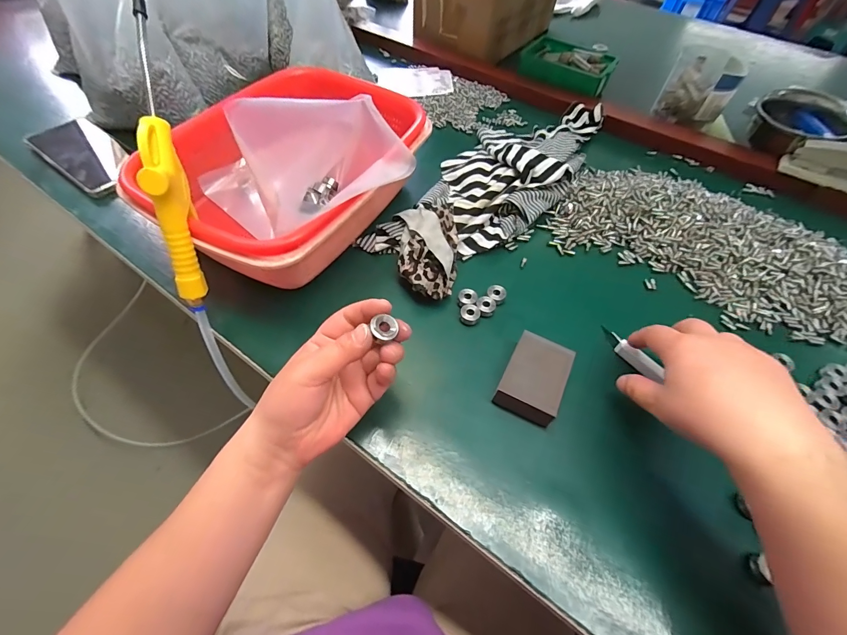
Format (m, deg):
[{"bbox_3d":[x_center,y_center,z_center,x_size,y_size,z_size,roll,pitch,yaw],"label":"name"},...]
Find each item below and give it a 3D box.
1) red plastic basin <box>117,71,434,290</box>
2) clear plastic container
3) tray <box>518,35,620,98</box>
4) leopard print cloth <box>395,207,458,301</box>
[{"bbox_3d":[-0.143,-0.163,0.430,0.267,0.085,0.304,31,60,17],"label":"red plastic basin"},{"bbox_3d":[0.433,-0.361,0.588,0.097,0.083,0.099,31,60,17],"label":"clear plastic container"},{"bbox_3d":[0.248,-0.438,0.641,0.153,0.041,0.090,21,58,11],"label":"tray"},{"bbox_3d":[0.005,-0.075,0.402,0.063,0.034,0.127,-1,56,-4],"label":"leopard print cloth"}]

